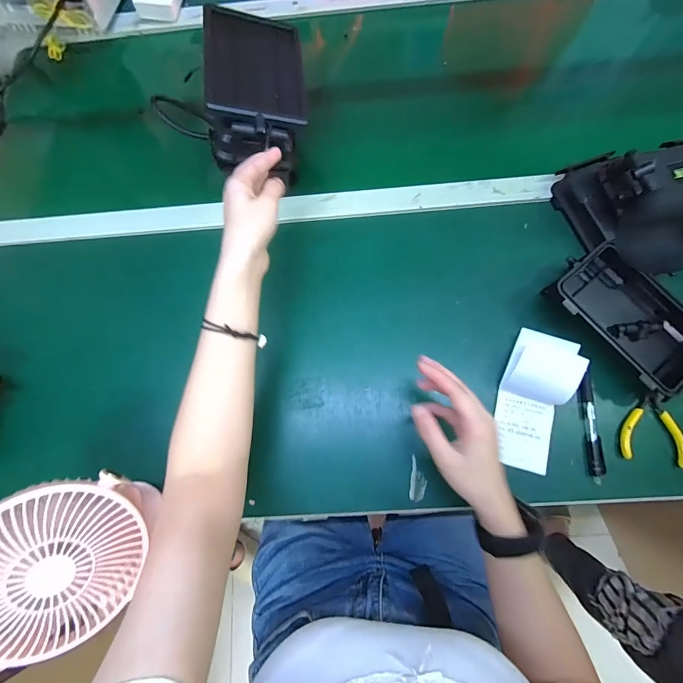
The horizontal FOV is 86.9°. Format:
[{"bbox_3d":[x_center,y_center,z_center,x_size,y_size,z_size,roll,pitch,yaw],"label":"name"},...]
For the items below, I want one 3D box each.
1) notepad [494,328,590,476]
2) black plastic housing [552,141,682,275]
[{"bbox_3d":[0.230,0.067,0.429,0.073,0.050,0.166,18,76,9],"label":"notepad"},{"bbox_3d":[0.421,-0.179,0.467,0.216,0.094,0.179,-8,73,2],"label":"black plastic housing"}]

